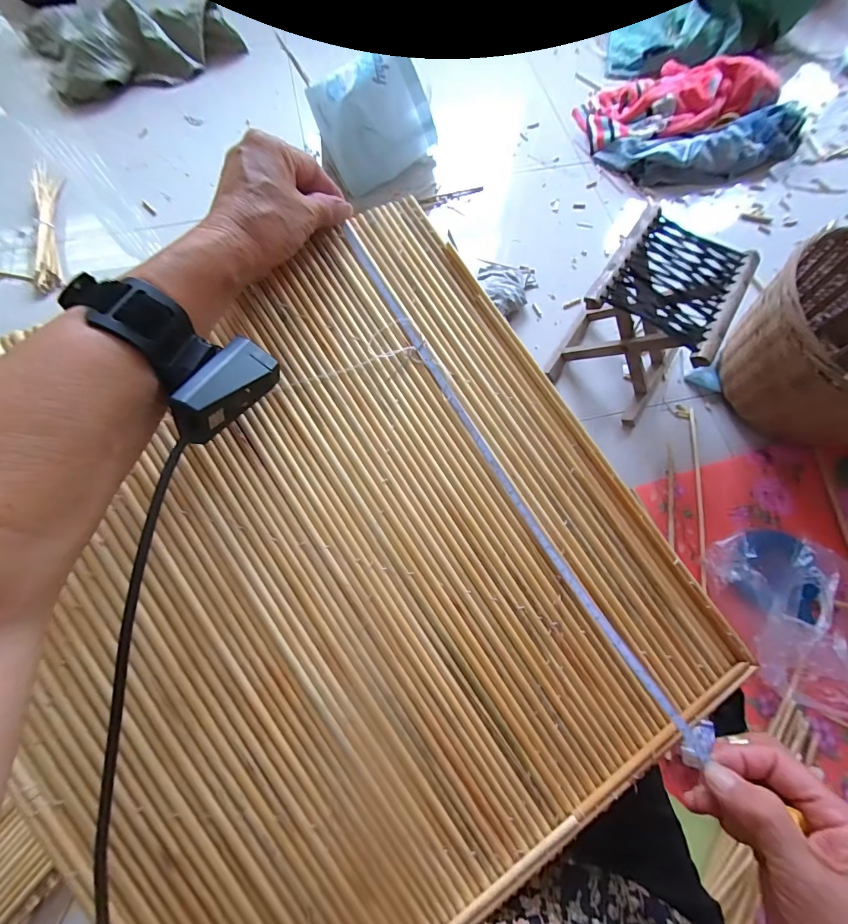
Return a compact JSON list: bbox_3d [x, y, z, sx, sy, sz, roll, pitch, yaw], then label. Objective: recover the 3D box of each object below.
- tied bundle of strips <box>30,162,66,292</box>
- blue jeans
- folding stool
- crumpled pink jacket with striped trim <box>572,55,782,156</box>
[{"bbox_3d":[-0.978,-0.632,1.015,0.062,0.044,0.444,-14,71,-6],"label":"tied bundle of strips"},{"bbox_3d":[0.796,-0.885,1.100,0.561,0.089,0.152,-9,71,-4],"label":"blue jeans"},{"bbox_3d":[0.447,-0.288,0.807,0.231,0.241,0.261,32,73,10],"label":"folding stool"},{"bbox_3d":[0.731,-1.068,1.141,0.517,0.130,0.293,-9,71,-4],"label":"crumpled pink jacket with striped trim"}]

